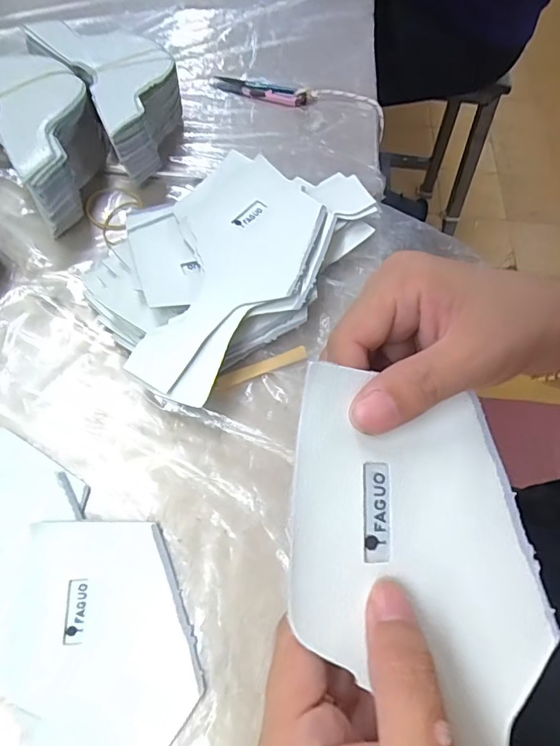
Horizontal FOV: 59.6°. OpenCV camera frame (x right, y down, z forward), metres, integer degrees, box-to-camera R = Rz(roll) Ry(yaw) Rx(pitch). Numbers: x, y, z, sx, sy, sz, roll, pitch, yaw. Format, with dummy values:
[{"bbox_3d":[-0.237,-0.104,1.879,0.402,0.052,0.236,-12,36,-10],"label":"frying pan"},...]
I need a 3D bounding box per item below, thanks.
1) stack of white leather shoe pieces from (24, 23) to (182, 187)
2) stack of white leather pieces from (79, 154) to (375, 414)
[{"bbox_3d":[-0.145,-0.261,0.454,0.097,0.061,0.171,-30,69,-17],"label":"stack of white leather shoe pieces"},{"bbox_3d":[-0.041,-0.095,0.396,0.152,0.033,0.248,32,66,12],"label":"stack of white leather pieces"}]

